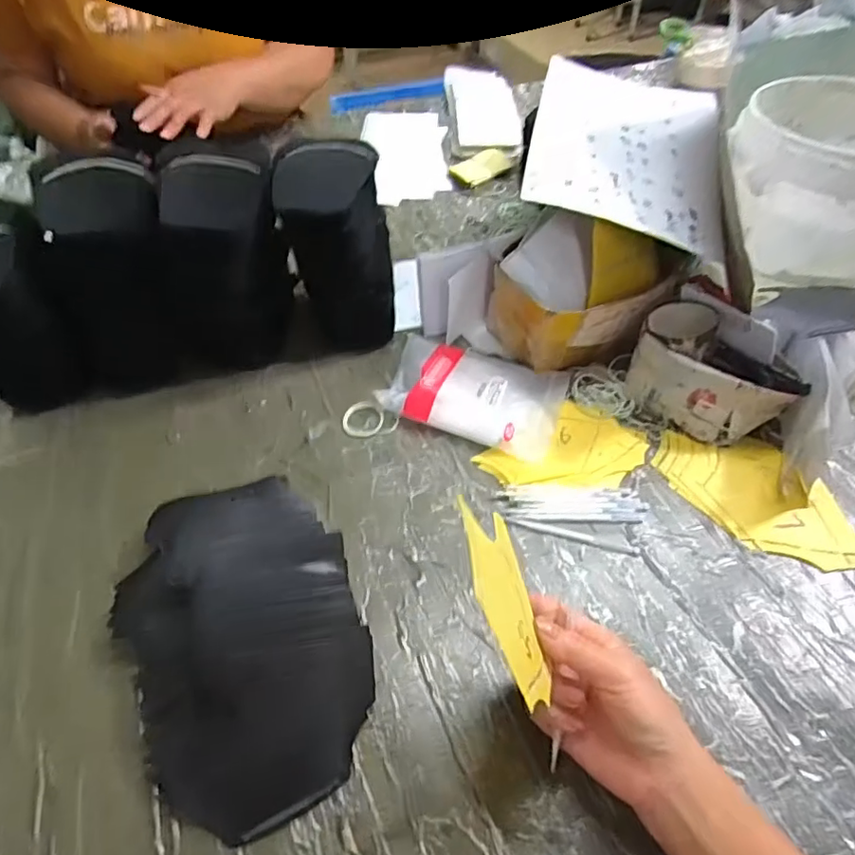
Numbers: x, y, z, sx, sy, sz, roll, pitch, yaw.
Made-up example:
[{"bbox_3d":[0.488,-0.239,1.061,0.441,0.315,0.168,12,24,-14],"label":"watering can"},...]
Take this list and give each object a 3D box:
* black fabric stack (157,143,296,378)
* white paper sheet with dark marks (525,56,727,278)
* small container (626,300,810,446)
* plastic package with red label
[{"bbox_3d":[-0.204,-0.163,0.603,0.119,0.177,0.134,-11,51,-11],"label":"black fabric stack"},{"bbox_3d":[0.211,-0.296,0.631,0.194,0.053,0.303,10,50,7],"label":"white paper sheet with dark marks"},{"bbox_3d":[0.268,-0.049,0.571,0.083,0.083,0.141,-33,58,-26],"label":"small container"},{"bbox_3d":[0.049,-0.045,0.597,0.174,0.029,0.124,18,52,14],"label":"plastic package with red label"}]

